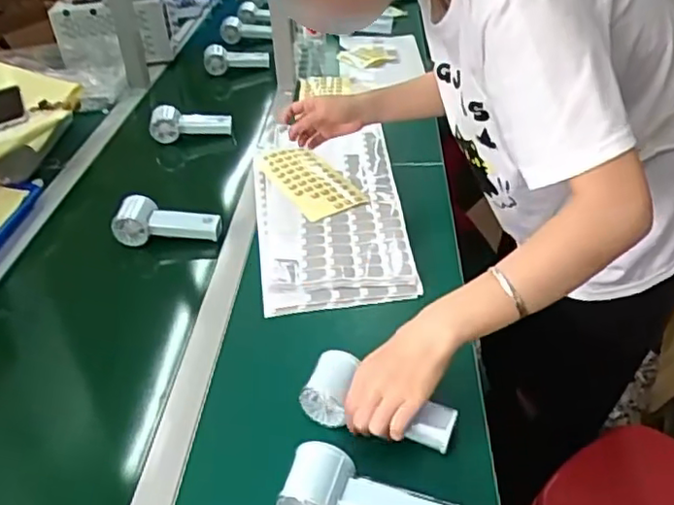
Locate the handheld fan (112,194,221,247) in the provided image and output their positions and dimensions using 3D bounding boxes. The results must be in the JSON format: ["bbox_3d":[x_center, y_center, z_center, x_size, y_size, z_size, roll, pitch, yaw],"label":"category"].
[{"bbox_3d":[-0.249,-0.050,0.945,0.156,0.054,0.043,-3,36,4],"label":"handheld fan"}]

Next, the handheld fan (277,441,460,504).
[{"bbox_3d":[0.031,0.215,0.556,0.148,0.061,0.055,4,37,13],"label":"handheld fan"}]

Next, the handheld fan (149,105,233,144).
[{"bbox_3d":[-0.277,-0.239,1.208,0.161,0.070,0.040,2,37,11],"label":"handheld fan"}]

